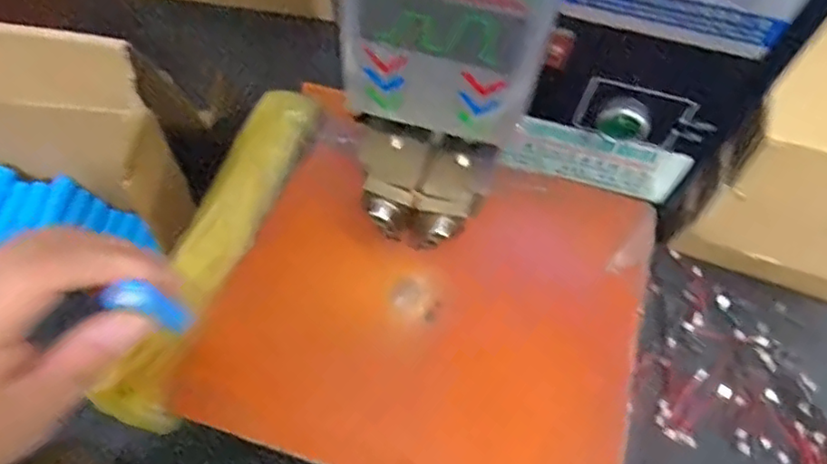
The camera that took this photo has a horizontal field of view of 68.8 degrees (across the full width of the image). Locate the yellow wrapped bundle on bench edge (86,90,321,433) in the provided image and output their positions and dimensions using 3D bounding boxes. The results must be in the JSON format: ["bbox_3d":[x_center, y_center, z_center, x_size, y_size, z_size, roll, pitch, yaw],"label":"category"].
[{"bbox_3d":[-0.109,0.002,0.344,0.038,0.023,0.213,16,61,8],"label":"yellow wrapped bundle on bench edge"}]

